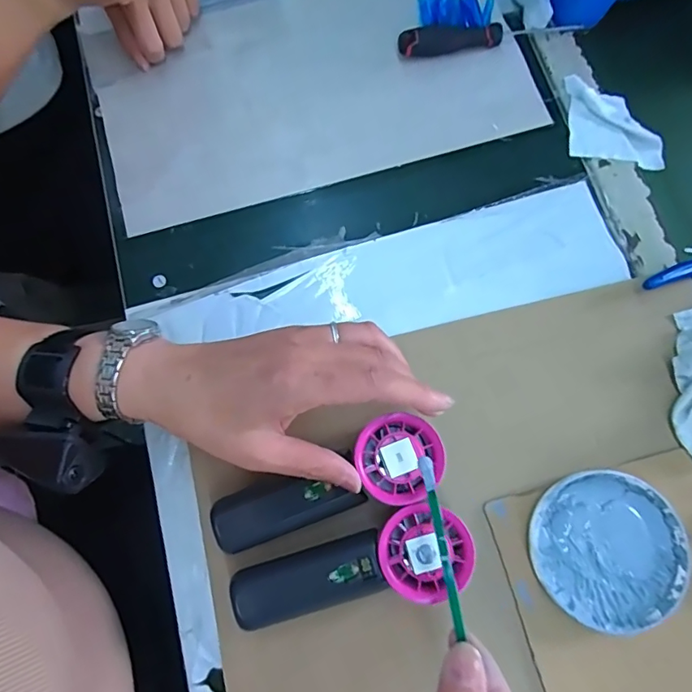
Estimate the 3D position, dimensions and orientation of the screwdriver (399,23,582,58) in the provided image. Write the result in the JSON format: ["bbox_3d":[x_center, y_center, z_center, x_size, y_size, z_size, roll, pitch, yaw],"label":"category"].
[{"bbox_3d":[0.130,-0.281,0.448,0.166,0.017,0.021,-7,76,0],"label":"screwdriver"}]

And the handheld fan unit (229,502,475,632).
[{"bbox_3d":[0.004,0.148,0.324,0.149,0.055,0.052,-21,76,-4],"label":"handheld fan unit"}]

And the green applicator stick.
[{"bbox_3d":[0.047,0.097,0.247,0.006,0.004,0.083,-9,69,-1],"label":"green applicator stick"}]

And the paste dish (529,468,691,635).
[{"bbox_3d":[0.178,0.137,0.339,0.097,0.014,0.100,0,76,2],"label":"paste dish"}]

